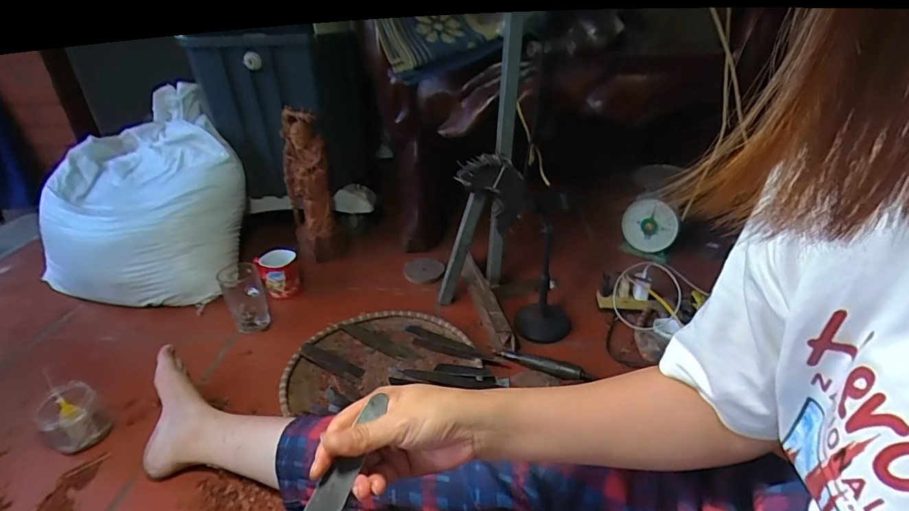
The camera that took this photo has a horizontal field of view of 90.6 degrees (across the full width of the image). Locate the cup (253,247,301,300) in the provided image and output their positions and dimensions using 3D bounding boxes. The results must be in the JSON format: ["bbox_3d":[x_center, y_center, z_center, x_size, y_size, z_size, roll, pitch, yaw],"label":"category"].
[{"bbox_3d":[-0.402,0.036,1.031,0.089,0.100,0.100,-15,32,-21],"label":"cup"}]

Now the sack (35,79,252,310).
[{"bbox_3d":[-0.746,-0.127,1.075,0.480,0.357,0.416,24,40,39],"label":"sack"}]

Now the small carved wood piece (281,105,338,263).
[{"bbox_3d":[-0.359,-0.166,1.120,0.110,0.361,0.114,-13,31,-16],"label":"small carved wood piece"}]

